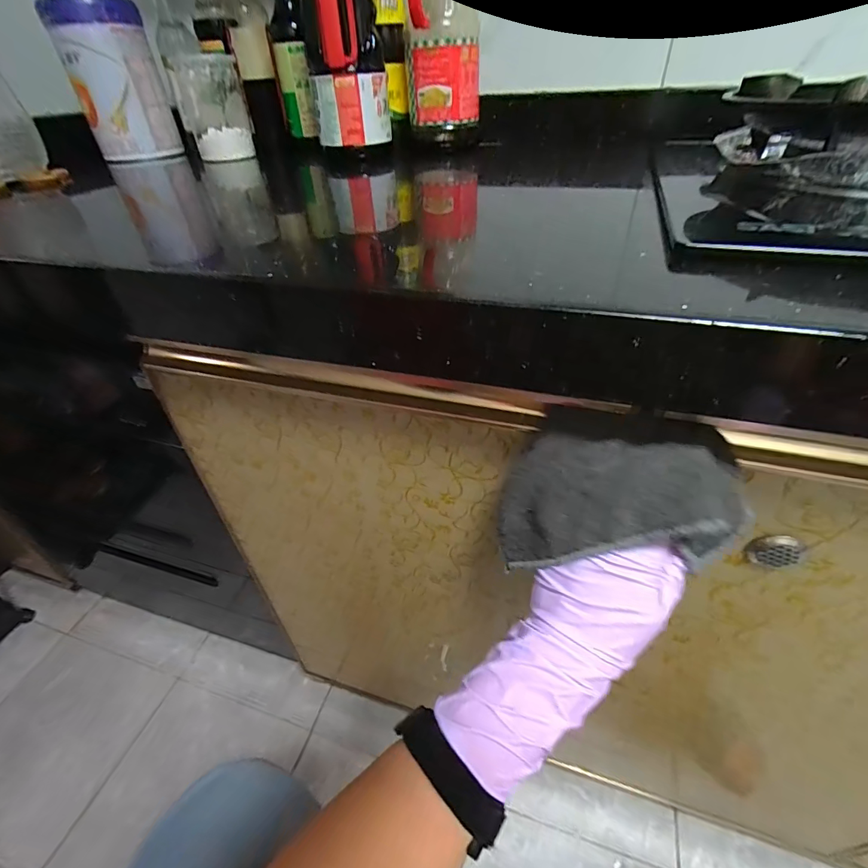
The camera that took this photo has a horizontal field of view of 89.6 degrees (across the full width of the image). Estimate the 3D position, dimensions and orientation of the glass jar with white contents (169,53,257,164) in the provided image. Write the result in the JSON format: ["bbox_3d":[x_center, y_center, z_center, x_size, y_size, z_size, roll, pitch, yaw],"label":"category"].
[{"bbox_3d":[-0.322,-0.481,0.651,0.083,0.122,0.077,-12,41,-11],"label":"glass jar with white contents"}]

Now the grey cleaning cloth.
[{"bbox_3d":[0.113,0.043,0.275,0.135,0.108,0.063,10,42,15],"label":"grey cleaning cloth"}]

